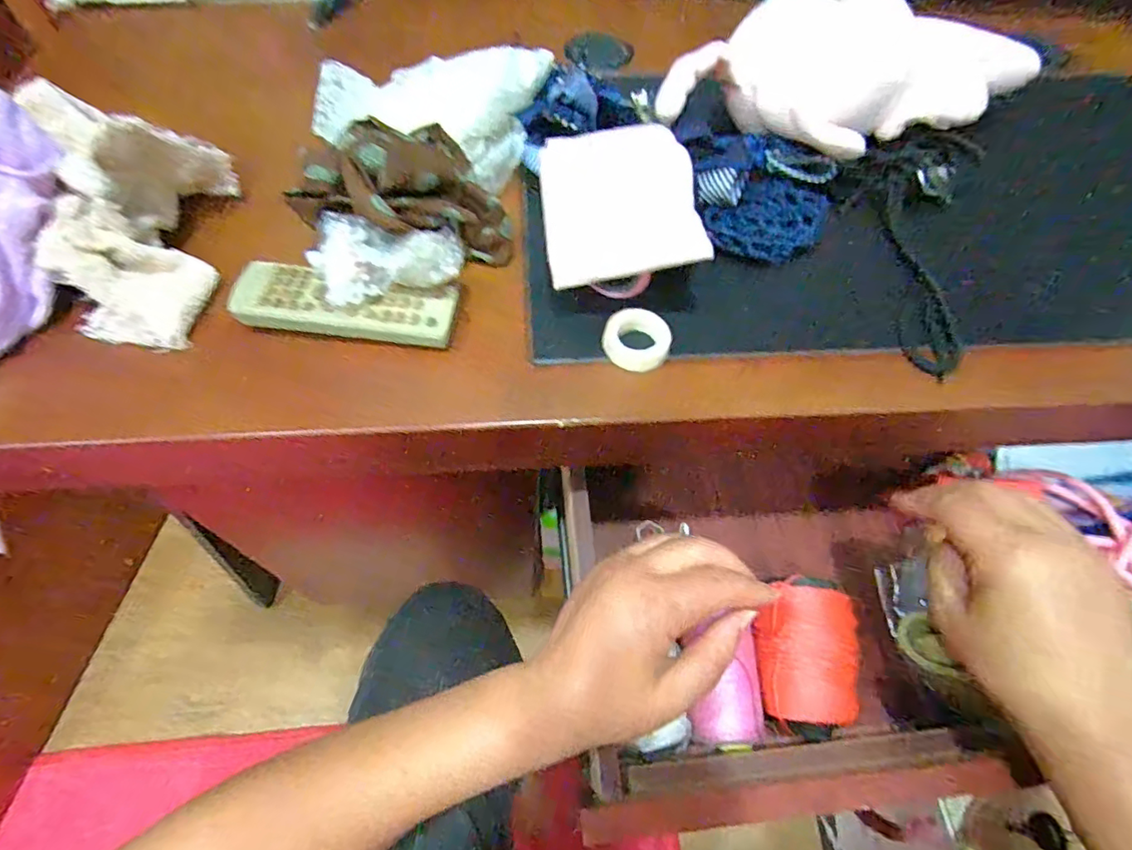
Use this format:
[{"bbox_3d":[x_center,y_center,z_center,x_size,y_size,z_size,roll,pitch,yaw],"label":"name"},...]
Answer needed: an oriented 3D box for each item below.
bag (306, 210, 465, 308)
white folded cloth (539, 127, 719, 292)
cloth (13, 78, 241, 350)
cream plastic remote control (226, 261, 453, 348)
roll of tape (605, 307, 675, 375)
[{"bbox_3d":[-0.099,-0.096,0.302,0.079,0.023,0.046,-16,61,-12],"label":"bag"},{"bbox_3d":[0.031,-0.121,0.295,0.084,0.015,0.075,-9,98,-2],"label":"white folded cloth"},{"bbox_3d":[-0.244,-0.124,0.297,0.072,0.093,0.140,2,59,-1],"label":"cloth"},{"bbox_3d":[-0.123,-0.069,0.305,0.119,0.014,0.040,4,59,0],"label":"cream plastic remote control"},{"bbox_3d":[0.041,-0.049,0.310,0.038,0.016,0.031,17,60,8],"label":"roll of tape"}]

